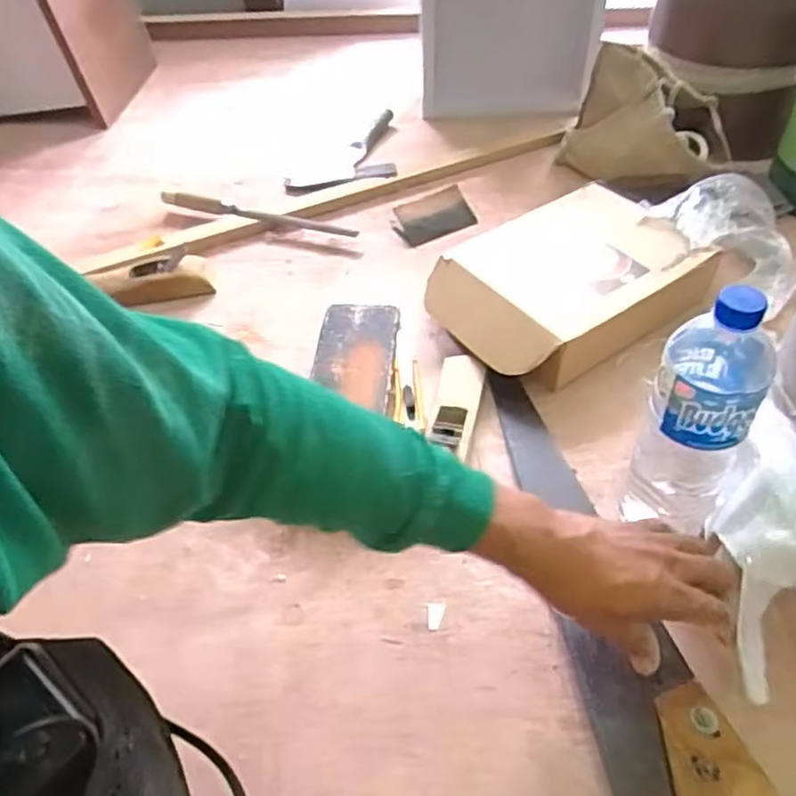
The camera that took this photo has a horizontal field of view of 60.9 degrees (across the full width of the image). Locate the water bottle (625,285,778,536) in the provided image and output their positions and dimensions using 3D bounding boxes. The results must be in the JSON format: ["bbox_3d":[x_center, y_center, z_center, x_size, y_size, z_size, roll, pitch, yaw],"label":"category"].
[{"bbox_3d":[0.236,0.012,0.527,0.077,0.224,0.073,26,54,24],"label":"water bottle"}]

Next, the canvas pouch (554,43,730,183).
[{"bbox_3d":[0.347,-0.388,0.950,0.229,0.135,0.125,17,51,17],"label":"canvas pouch"}]

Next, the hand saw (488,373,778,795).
[{"bbox_3d":[0.176,0.170,0.575,0.107,0.035,0.516,-13,47,-5],"label":"hand saw"}]

